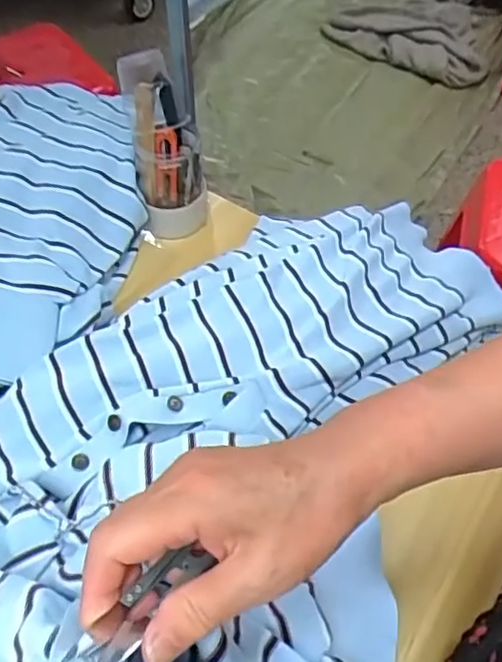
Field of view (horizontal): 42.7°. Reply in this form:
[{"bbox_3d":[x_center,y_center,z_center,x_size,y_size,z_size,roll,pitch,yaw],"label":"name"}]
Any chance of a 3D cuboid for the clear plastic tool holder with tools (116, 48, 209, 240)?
[{"bbox_3d":[-0.092,-0.198,0.695,0.079,0.197,0.058,-25,35,-19],"label":"clear plastic tool holder with tools"}]

